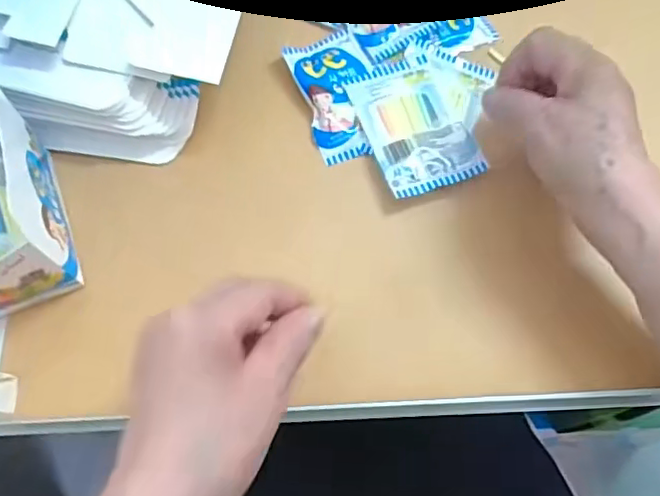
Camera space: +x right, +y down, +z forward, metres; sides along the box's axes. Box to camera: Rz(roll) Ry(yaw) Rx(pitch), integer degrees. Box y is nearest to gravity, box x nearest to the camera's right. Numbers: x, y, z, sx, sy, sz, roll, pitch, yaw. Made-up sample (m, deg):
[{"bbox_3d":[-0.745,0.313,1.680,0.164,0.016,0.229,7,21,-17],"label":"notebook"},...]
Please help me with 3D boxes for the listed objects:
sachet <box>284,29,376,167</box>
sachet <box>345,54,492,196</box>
[{"bbox_3d":[0.007,-0.109,0.417,0.055,0.011,0.102,-18,68,-8],"label":"sachet"},{"bbox_3d":[0.057,-0.084,0.405,0.066,0.013,0.101,-18,68,-8],"label":"sachet"}]

